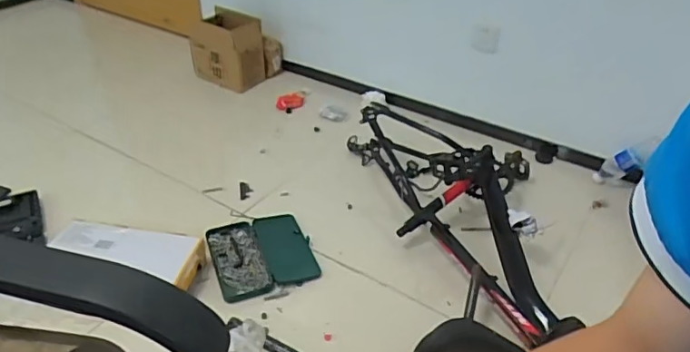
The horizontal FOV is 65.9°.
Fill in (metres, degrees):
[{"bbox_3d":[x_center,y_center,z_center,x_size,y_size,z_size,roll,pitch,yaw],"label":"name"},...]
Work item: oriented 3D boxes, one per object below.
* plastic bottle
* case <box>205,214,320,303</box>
[{"bbox_3d":[0.847,-0.057,1.590,0.218,0.060,0.078,-33,43,-4],"label":"plastic bottle"},{"bbox_3d":[-0.208,0.195,1.347,0.245,0.038,0.259,-13,39,-19],"label":"case"}]

